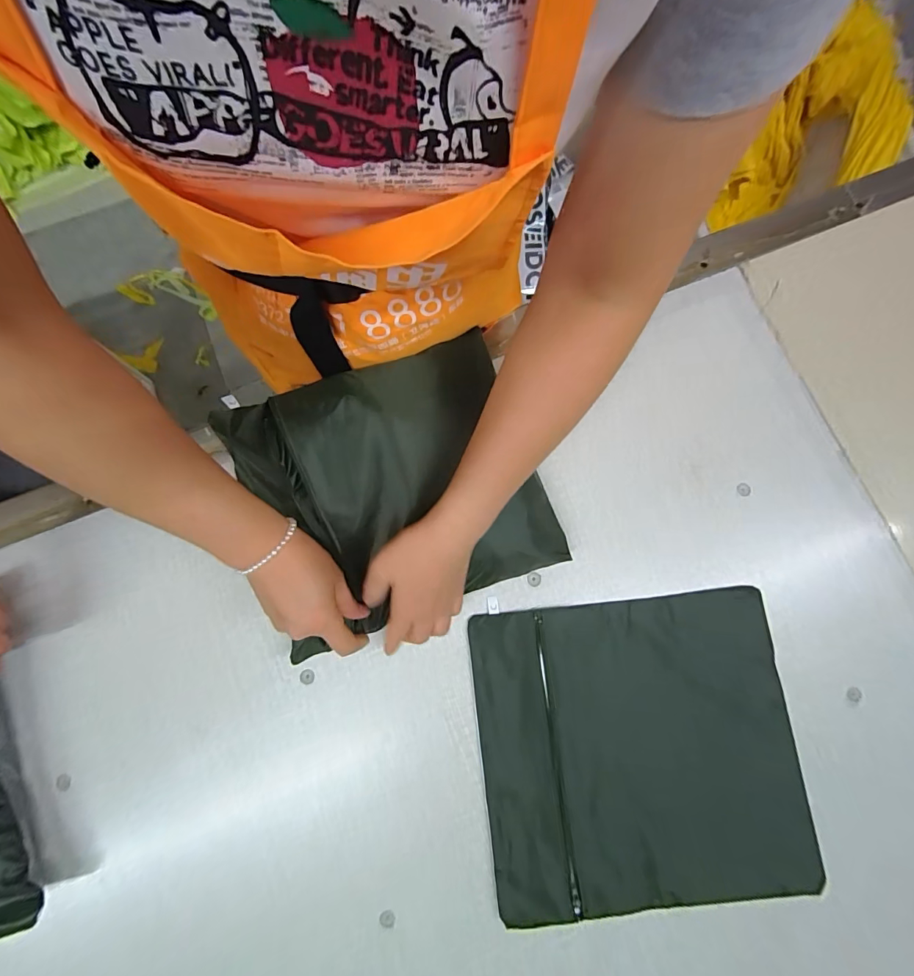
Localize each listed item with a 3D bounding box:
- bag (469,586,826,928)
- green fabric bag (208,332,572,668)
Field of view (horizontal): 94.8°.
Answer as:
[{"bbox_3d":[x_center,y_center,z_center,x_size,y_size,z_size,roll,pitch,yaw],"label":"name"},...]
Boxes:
[{"bbox_3d":[0.175,0.247,0.403,0.295,0.009,0.268,-5,80,-1],"label":"bag"},{"bbox_3d":[-0.058,-0.002,0.394,0.265,0.059,0.236,-20,80,-4],"label":"green fabric bag"}]

